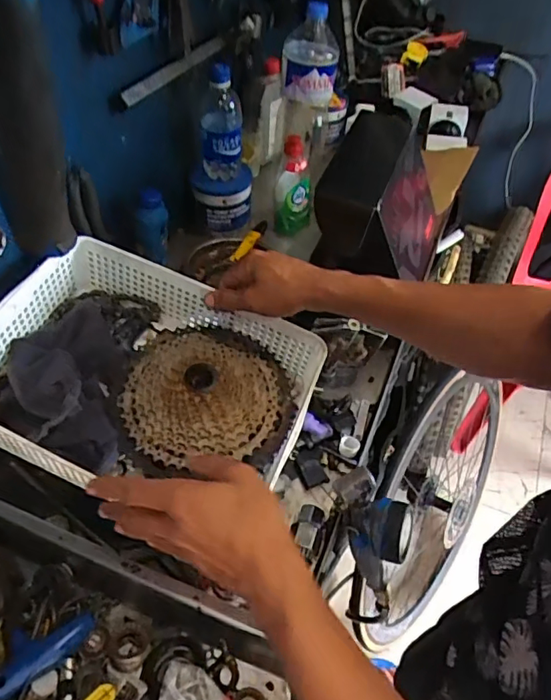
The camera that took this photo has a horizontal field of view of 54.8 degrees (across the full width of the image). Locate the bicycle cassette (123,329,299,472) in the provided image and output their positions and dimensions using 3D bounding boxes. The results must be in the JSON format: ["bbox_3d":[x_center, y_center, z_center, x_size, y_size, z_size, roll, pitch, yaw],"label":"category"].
[{"bbox_3d":[-0.072,0.038,0.572,0.187,0.054,0.182,1,50,-1],"label":"bicycle cassette"}]

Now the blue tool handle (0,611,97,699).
[{"bbox_3d":[-0.195,0.245,0.441,0.084,0.022,0.041,-31,57,-24],"label":"blue tool handle"}]

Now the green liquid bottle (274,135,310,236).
[{"bbox_3d":[0.031,-0.282,0.908,0.063,0.163,0.063,1,49,-1],"label":"green liquid bottle"}]

